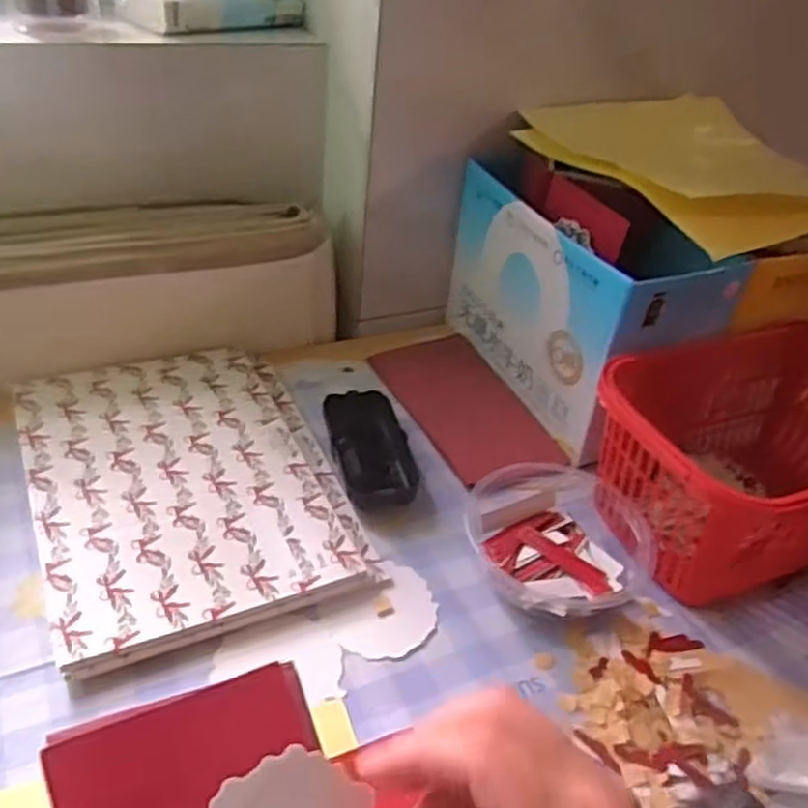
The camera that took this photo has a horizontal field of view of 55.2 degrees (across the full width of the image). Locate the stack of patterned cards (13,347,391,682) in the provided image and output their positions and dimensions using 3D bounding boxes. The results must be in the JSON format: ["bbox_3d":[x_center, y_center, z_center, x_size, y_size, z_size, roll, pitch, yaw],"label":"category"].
[{"bbox_3d":[-0.148,0.047,0.528,0.190,0.018,0.264,-12,41,-24],"label":"stack of patterned cards"}]

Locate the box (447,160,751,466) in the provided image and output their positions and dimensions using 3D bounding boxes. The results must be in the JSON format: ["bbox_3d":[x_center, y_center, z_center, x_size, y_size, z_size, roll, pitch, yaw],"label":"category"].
[{"bbox_3d":[0.141,-0.083,0.630,0.116,0.157,0.219,-9,40,-21],"label":"box"}]

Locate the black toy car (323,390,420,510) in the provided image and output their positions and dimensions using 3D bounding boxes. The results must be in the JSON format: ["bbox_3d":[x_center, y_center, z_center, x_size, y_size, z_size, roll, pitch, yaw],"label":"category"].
[{"bbox_3d":[-0.023,0.029,0.560,0.058,0.022,0.098,-4,38,-15],"label":"black toy car"}]

